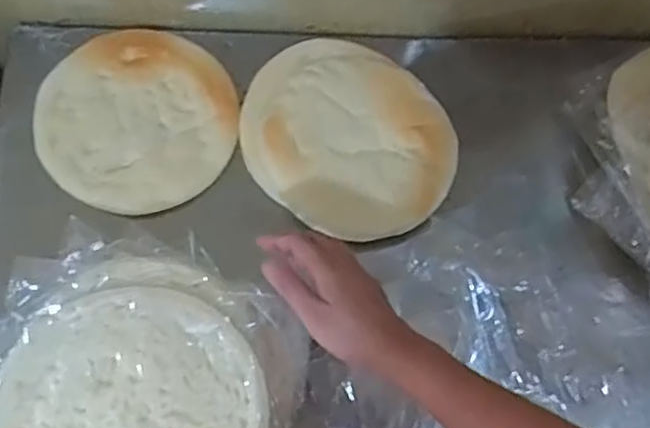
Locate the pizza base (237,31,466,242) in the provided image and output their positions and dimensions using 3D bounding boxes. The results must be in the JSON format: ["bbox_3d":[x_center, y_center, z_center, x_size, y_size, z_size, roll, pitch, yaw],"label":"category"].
[{"bbox_3d":[0.023,-0.080,0.696,0.227,0.032,0.190,40,71,13],"label":"pizza base"}]

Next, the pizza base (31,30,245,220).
[{"bbox_3d":[-0.193,-0.101,0.691,0.196,0.018,0.191,1,67,-2],"label":"pizza base"}]

